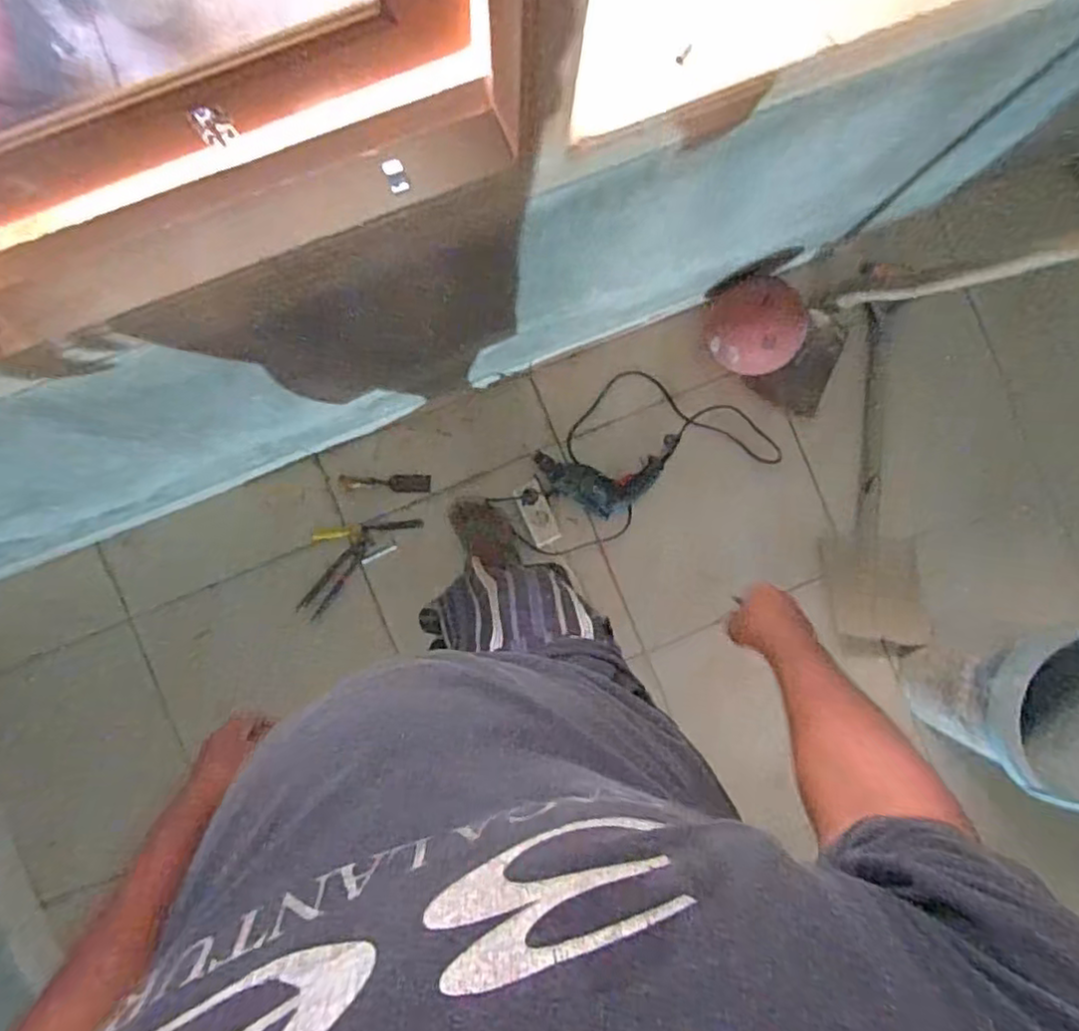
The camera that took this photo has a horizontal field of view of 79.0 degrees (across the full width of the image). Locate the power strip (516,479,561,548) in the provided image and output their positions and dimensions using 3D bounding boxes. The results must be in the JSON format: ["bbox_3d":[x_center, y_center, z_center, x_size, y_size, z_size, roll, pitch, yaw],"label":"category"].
[{"bbox_3d":[-0.004,-0.001,1.434,0.061,0.027,0.133,-23,91,-1],"label":"power strip"}]

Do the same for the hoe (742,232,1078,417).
[{"bbox_3d":[0.623,-0.329,1.130,0.167,0.755,0.244,40,90,-2],"label":"hoe"}]

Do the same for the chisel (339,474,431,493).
[{"bbox_3d":[-0.335,-0.071,1.423,0.197,0.033,0.038,1,91,-1],"label":"chisel"}]

